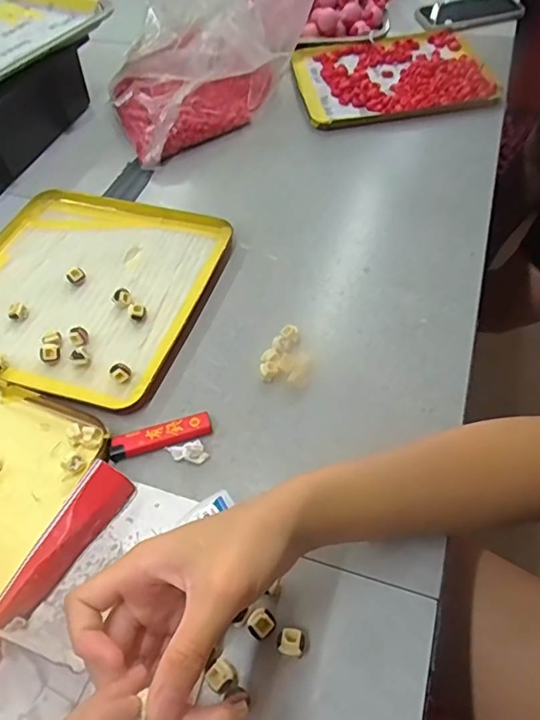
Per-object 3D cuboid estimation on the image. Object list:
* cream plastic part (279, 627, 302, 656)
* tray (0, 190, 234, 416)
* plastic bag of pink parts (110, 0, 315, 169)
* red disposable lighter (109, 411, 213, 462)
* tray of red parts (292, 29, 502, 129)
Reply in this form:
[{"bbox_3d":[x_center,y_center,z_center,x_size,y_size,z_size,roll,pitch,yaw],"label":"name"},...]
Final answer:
[{"bbox_3d":[0.012,0.170,0.313,0.013,0.011,0.014,6,54,10],"label":"cream plastic part"},{"bbox_3d":[-0.185,-0.073,0.510,0.245,0.018,0.240,12,56,14],"label":"tray"},{"bbox_3d":[-0.091,-0.400,0.643,0.251,0.170,0.164,-31,57,-16],"label":"plastic bag of pink parts"},{"bbox_3d":[-0.085,0.059,0.409,0.079,0.008,0.021,-18,54,-7],"label":"red disposable lighter"},{"bbox_3d":[0.165,-0.391,0.720,0.244,0.031,0.235,-9,53,-1],"label":"tray of red parts"}]

